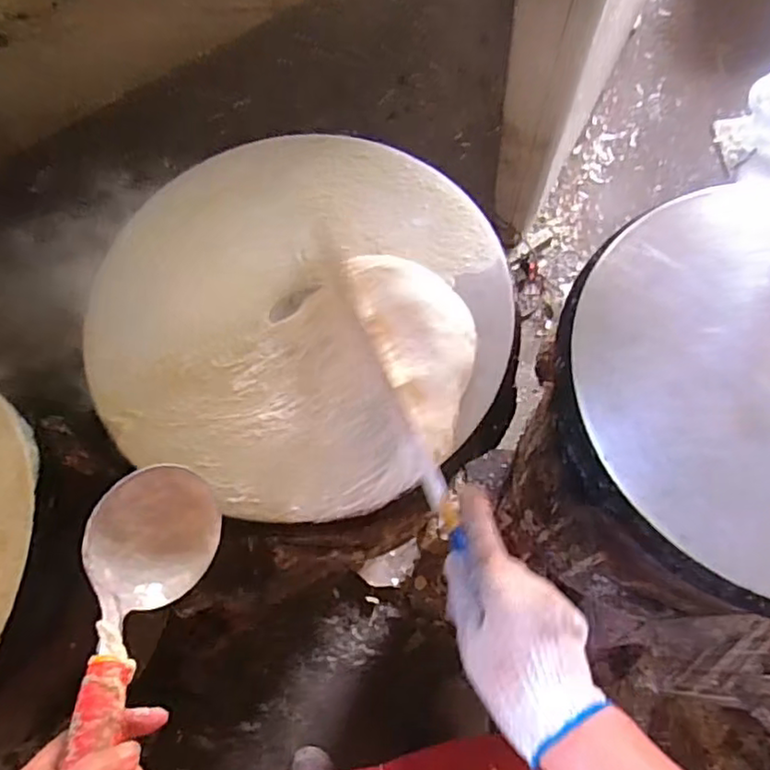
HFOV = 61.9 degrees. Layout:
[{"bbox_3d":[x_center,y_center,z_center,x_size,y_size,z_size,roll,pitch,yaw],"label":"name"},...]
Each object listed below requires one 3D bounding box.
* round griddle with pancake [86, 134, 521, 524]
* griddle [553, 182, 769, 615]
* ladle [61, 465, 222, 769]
[{"bbox_3d":[-0.075,-0.067,0.581,0.375,0.047,0.357,-1,68,2],"label":"round griddle with pancake"},{"bbox_3d":[0.359,-0.006,0.558,0.387,0.029,0.390,-1,68,2],"label":"griddle"},{"bbox_3d":[-0.147,0.189,0.339,0.066,0.080,0.358,-7,37,-1],"label":"ladle"}]

